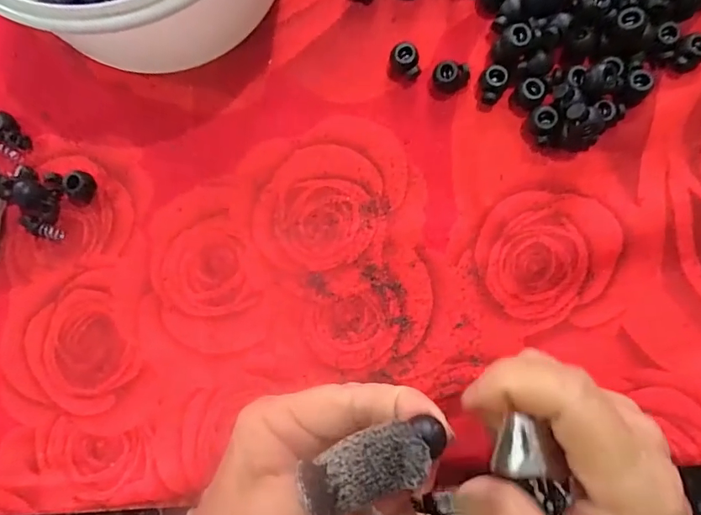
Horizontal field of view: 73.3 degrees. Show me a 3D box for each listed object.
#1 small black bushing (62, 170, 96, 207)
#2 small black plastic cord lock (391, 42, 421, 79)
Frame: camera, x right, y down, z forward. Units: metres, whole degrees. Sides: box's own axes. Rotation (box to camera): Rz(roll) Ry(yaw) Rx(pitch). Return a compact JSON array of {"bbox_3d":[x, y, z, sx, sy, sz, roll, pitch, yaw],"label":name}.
[{"bbox_3d":[-0.149,-0.038,0.258,0.012,0.013,0.019,23,88,4],"label":"small black bushing"},{"bbox_3d":[0.030,-0.106,0.257,0.015,0.013,0.016,-2,86,2],"label":"small black plastic cord lock"}]

